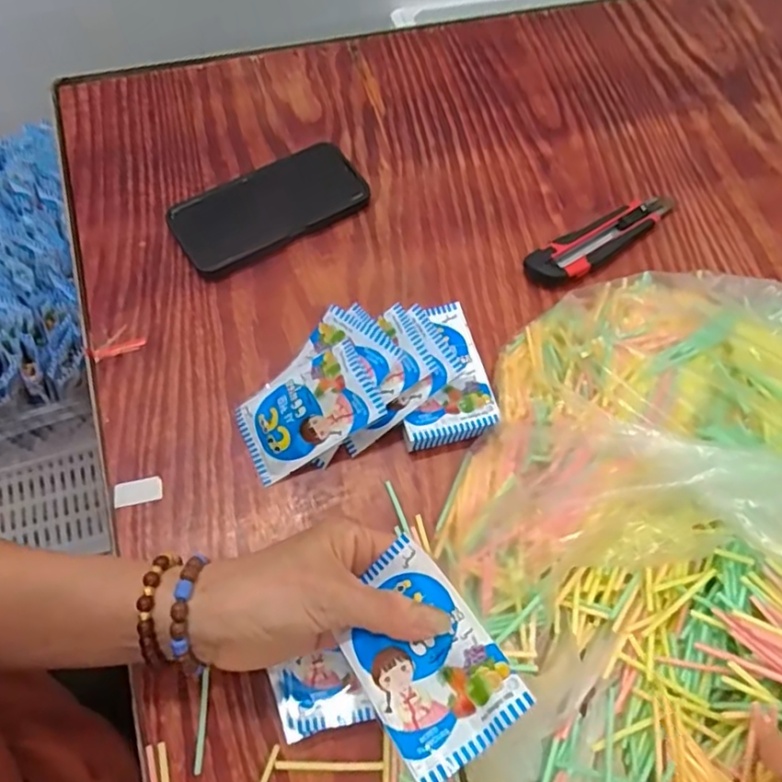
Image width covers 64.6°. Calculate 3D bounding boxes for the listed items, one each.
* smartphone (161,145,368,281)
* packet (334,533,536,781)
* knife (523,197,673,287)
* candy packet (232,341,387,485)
[{"bbox_3d":[-0.105,-0.163,0.538,0.164,0.009,0.081,-29,72,-12],"label":"smartphone"},{"bbox_3d":[0.014,0.128,0.303,0.063,0.011,0.098,-36,50,-9],"label":"packet"},{"bbox_3d":[0.192,-0.134,0.547,0.160,0.019,0.038,-28,69,-16],"label":"knife"},{"bbox_3d":[-0.061,0.015,0.443,0.102,0.015,0.064,-33,73,10],"label":"candy packet"}]

